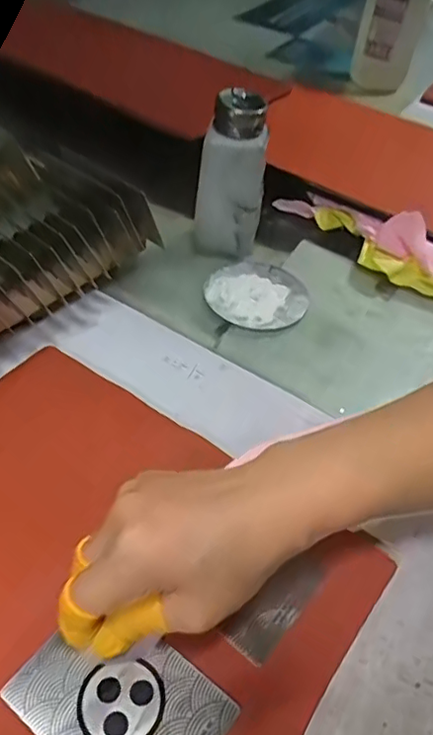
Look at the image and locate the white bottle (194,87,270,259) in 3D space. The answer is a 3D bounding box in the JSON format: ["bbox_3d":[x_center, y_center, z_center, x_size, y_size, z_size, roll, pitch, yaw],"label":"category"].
[{"bbox_3d":[0.016,-0.154,0.477,0.054,0.125,0.046,16,46,8],"label":"white bottle"}]

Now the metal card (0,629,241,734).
[{"bbox_3d":[-0.042,0.147,0.256,0.087,0.004,0.062,31,50,22],"label":"metal card"}]

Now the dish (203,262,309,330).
[{"bbox_3d":[0.035,-0.061,0.475,0.081,0.005,0.080,4,45,-4],"label":"dish"}]

